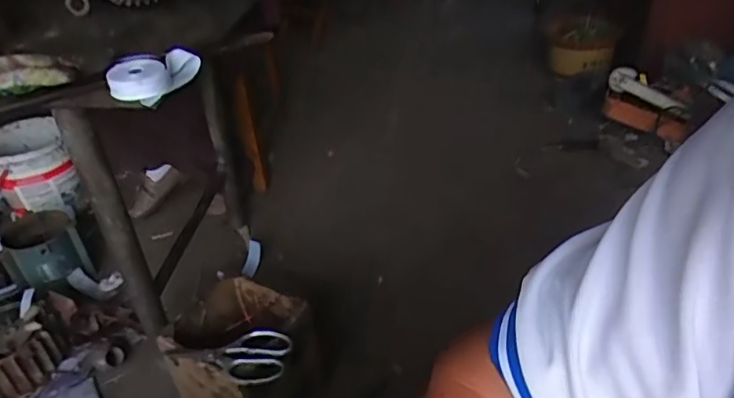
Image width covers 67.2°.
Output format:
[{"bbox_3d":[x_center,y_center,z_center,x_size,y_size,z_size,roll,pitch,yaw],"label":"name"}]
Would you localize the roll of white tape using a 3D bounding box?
[{"bbox_3d":[-0.300,-0.175,0.768,0.096,0.036,0.125,5,36,14],"label":"roll of white tape"}]

